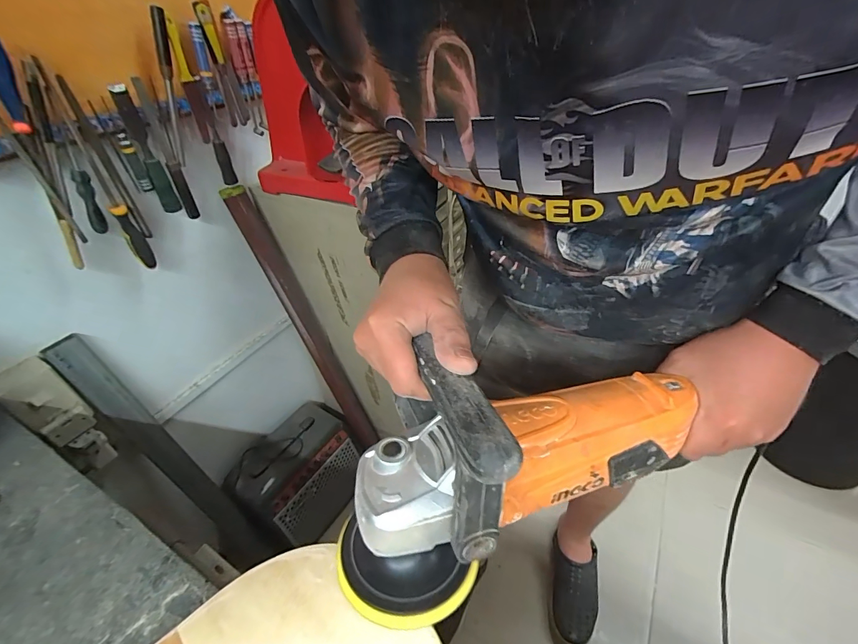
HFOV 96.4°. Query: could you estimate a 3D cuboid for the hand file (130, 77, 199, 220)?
[{"bbox_3d":[-0.441,-0.280,0.645,0.023,0.212,0.018,-14,40,-10],"label":"hand file"}]

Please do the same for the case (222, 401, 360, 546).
[{"bbox_3d":[-0.364,0.443,1.092,0.202,0.275,0.295,21,46,28],"label":"case"}]

